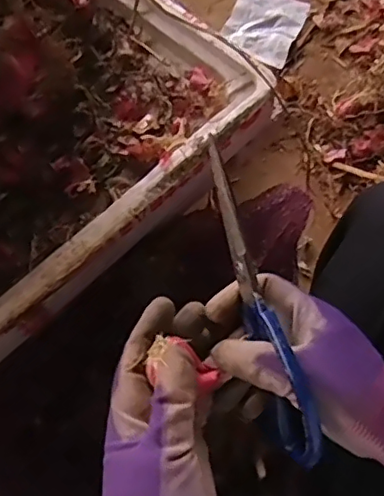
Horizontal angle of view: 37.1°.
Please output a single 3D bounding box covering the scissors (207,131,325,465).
[{"bbox_3d":[0.040,0.032,0.348,0.012,0.051,0.196,-17,85,-8],"label":"scissors"}]

